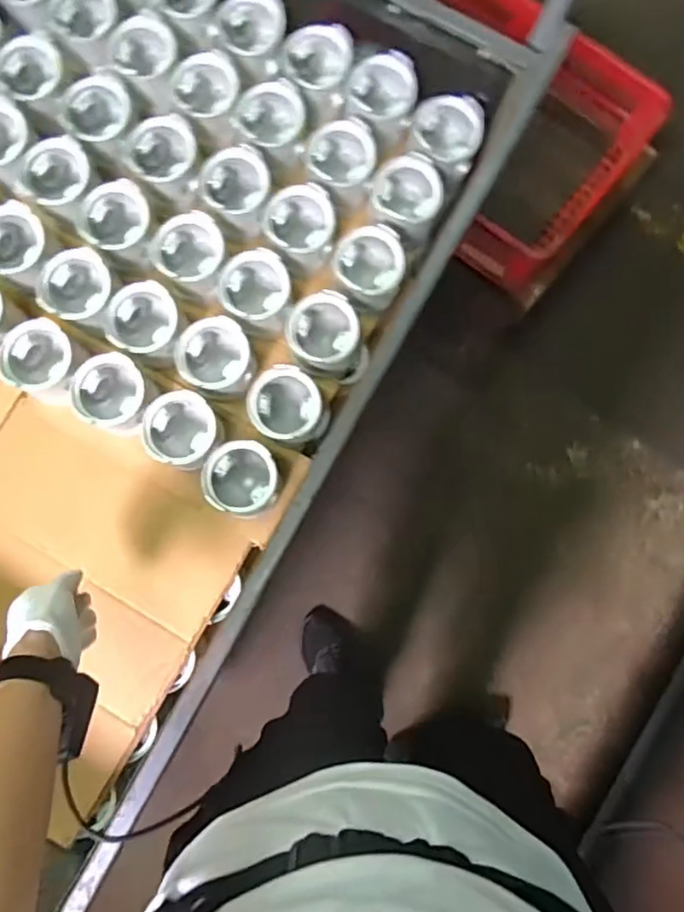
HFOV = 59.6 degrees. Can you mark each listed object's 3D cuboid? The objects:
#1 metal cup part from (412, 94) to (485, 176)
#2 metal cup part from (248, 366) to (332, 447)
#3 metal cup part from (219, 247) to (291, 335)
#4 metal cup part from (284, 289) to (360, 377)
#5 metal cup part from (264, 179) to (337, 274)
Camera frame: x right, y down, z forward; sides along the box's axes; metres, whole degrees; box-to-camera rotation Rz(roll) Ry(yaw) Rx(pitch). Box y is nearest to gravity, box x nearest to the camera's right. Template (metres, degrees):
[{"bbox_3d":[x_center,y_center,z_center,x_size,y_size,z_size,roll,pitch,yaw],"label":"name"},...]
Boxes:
[{"bbox_3d":[0.133,-0.408,0.774,0.084,0.061,0.091,0,82,-1],"label":"metal cup part"},{"bbox_3d":[-0.065,-0.058,0.724,0.101,0.074,0.087,29,83,3],"label":"metal cup part"},{"bbox_3d":[-0.109,-0.201,0.751,0.090,0.072,0.092,-17,83,-3],"label":"metal cup part"},{"bbox_3d":[-0.023,-0.147,0.766,0.084,0.117,0.082,-20,83,-4],"label":"metal cup part"},{"bbox_3d":[-0.053,-0.289,0.760,0.082,0.083,0.084,0,82,-1],"label":"metal cup part"}]

